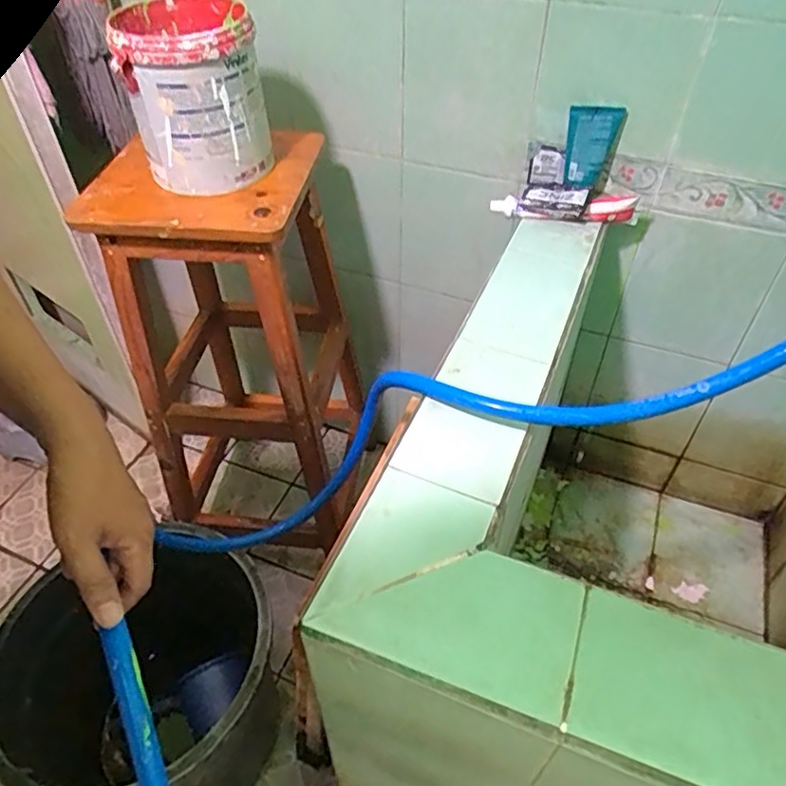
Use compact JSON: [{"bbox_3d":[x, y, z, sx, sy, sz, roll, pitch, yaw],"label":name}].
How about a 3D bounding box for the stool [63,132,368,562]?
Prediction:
[{"bbox_3d":[-0.273,-0.054,1.160,0.348,0.746,0.386,5,45,4],"label":"stool"}]

